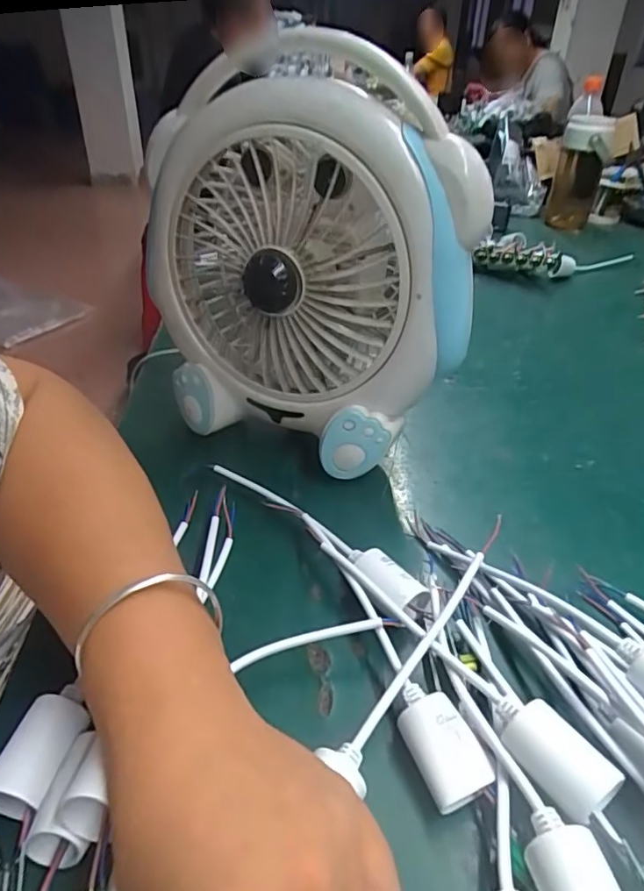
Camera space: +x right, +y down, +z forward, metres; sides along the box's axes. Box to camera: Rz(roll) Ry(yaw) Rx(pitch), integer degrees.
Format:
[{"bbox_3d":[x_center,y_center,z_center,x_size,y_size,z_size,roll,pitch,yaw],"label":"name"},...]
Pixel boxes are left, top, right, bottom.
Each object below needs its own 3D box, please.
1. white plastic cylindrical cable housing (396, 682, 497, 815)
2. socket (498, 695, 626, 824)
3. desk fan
[{"bbox_3d":[0.054,0.139,0.262,0.031,0.023,0.052,-16,53,-20],"label":"white plastic cylindrical cable housing"},{"bbox_3d":[0.098,0.134,0.243,0.025,0.021,0.052,-19,40,-26],"label":"socket"},{"bbox_3d":[-0.015,-0.111,0.412,0.241,0.264,0.102,16,38,20],"label":"desk fan"}]

